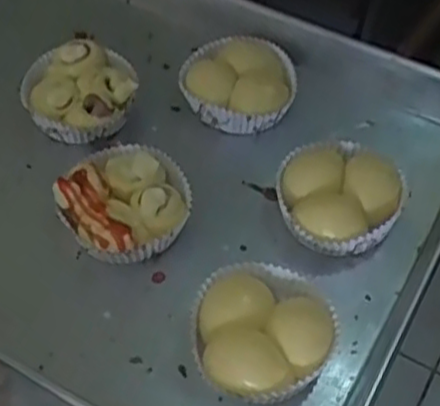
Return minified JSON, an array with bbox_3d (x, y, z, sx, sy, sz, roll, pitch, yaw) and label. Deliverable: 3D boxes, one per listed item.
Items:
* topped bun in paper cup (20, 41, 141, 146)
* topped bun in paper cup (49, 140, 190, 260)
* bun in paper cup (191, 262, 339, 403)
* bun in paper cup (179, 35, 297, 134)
[{"bbox_3d":[-0.123,-0.096,0.661,0.101,0.047,0.098,-3,51,-4],"label":"topped bun in paper cup"},{"bbox_3d":[-0.073,0.003,0.586,0.095,0.047,0.092,1,52,-1],"label":"topped bun in paper cup"},{"bbox_3d":[0.029,0.094,0.517,0.095,0.036,0.096,1,52,-1],"label":"bun in paper cup"},{"bbox_3d":[0.016,-0.108,0.661,0.099,0.031,0.097,1,51,-1],"label":"bun in paper cup"}]

